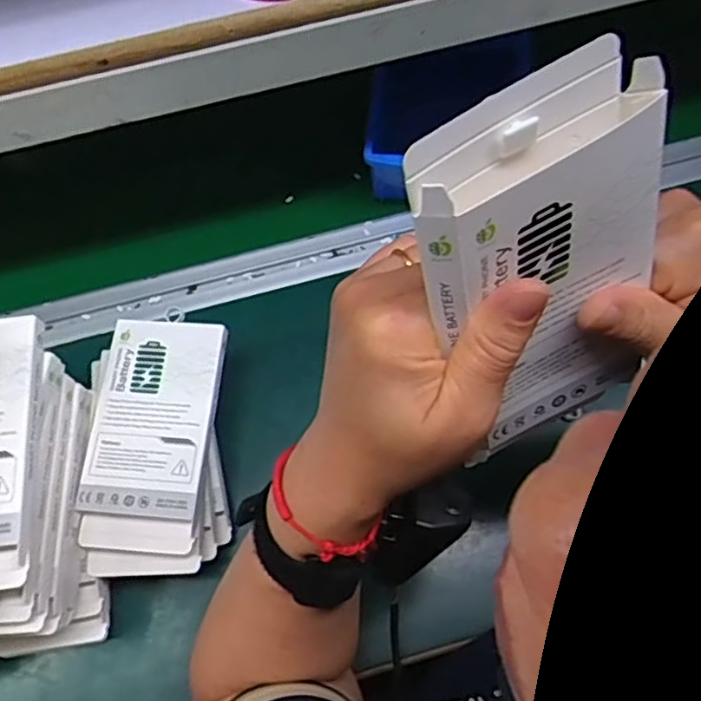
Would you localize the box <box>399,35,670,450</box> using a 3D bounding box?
[{"bbox_3d":[0.071,-0.022,0.234,0.082,0.150,0.013,-29,45,-6],"label":"box"}]

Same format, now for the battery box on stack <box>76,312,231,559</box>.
[{"bbox_3d":[-0.132,0.053,0.453,0.078,0.022,0.151,4,67,4],"label":"battery box on stack"}]

